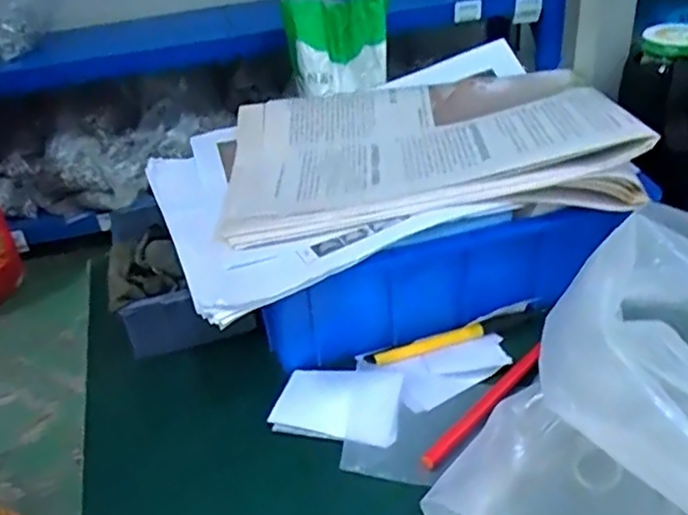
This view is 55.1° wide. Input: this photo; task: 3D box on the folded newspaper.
[{"bbox_3d":[0.050,-0.087,0.488,0.276,0.045,0.195,-4,32,2],"label":"folded newspaper"}]

